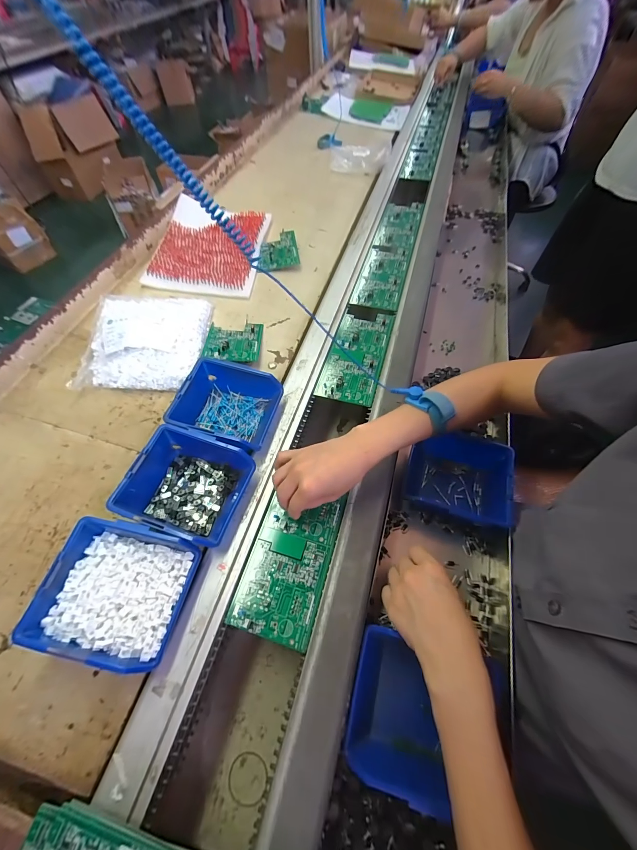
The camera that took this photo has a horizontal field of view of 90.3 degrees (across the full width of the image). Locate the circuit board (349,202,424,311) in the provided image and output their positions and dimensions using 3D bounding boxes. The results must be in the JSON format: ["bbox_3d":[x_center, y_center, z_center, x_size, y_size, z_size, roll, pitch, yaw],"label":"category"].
[{"bbox_3d":[0.169,-0.406,0.731,0.093,0.013,0.413,14,60,9],"label":"circuit board"}]

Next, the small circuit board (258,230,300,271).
[{"bbox_3d":[-0.091,-0.392,0.707,0.086,0.014,0.106,-7,70,-4],"label":"small circuit board"}]

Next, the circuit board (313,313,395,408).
[{"bbox_3d":[0.071,-0.128,0.562,0.091,0.009,0.214,15,60,9],"label":"circuit board"}]

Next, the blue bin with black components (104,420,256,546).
[{"bbox_3d":[-0.166,0.074,0.399,0.132,0.064,0.120,16,60,10],"label":"blue bin with black components"}]

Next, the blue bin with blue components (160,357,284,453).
[{"bbox_3d":[-0.136,-0.027,0.462,0.139,0.058,0.123,15,60,9],"label":"blue bin with blue components"}]

